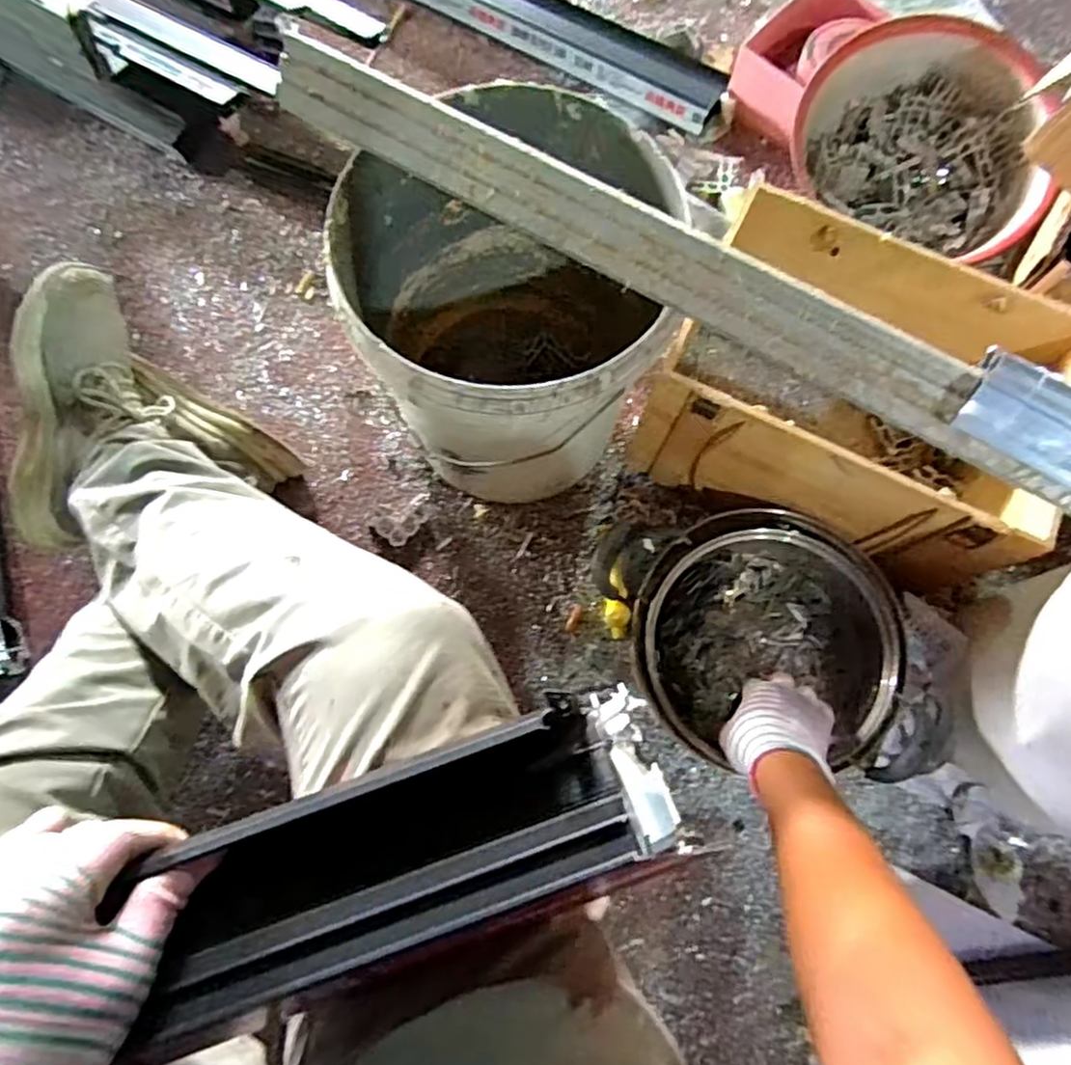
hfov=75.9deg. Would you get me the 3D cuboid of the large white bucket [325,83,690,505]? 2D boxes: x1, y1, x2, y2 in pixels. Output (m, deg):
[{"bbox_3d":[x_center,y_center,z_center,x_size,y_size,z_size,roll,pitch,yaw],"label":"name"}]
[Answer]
[{"bbox_3d":[-0.032,-0.201,0.702,0.269,0.321,0.306,3,72,0],"label":"large white bucket"}]

